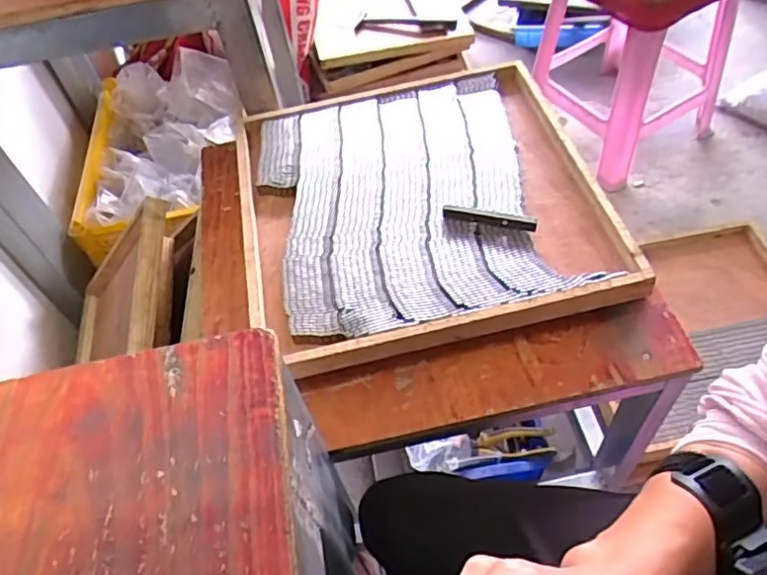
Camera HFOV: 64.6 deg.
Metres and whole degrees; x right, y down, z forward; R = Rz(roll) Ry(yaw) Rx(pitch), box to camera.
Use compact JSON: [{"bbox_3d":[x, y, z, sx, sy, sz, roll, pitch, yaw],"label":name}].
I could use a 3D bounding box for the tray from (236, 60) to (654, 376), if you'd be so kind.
[{"bbox_3d":[0.034,-0.109,0.710,0.399,0.035,0.402,-12,53,-3],"label":"tray"}]

